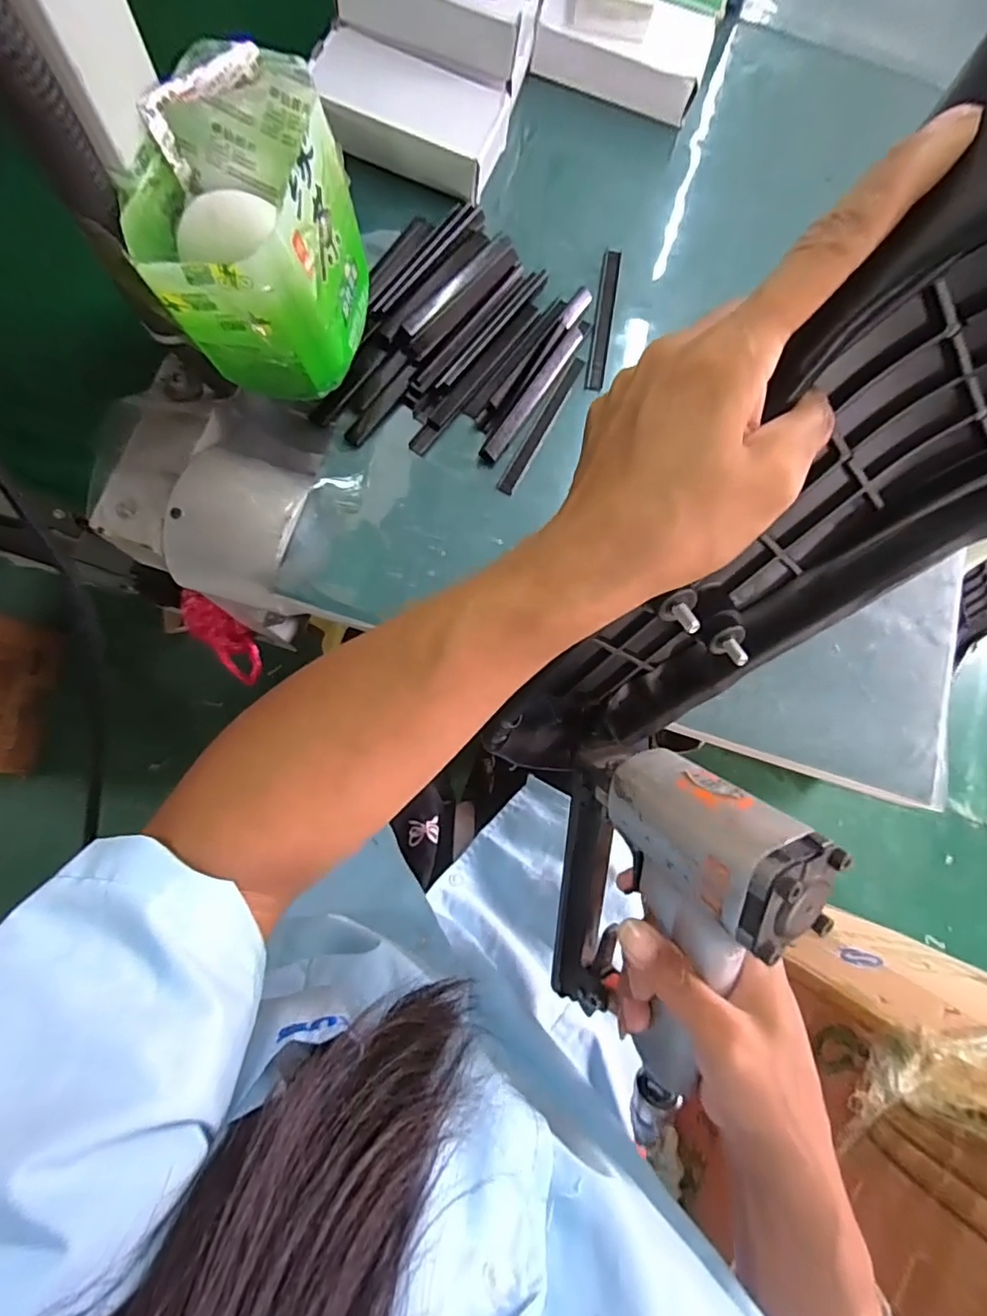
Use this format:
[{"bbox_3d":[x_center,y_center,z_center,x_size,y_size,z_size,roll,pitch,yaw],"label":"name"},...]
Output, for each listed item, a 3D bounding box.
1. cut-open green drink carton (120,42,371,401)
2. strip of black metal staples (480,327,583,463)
[{"bbox_3d":[-0.110,-0.200,0.272,0.084,0.089,0.111,21,78,-2],"label":"cut-open green drink carton"},{"bbox_3d":[0.025,-0.170,0.363,0.014,0.005,0.107,32,78,1],"label":"strip of black metal staples"}]

